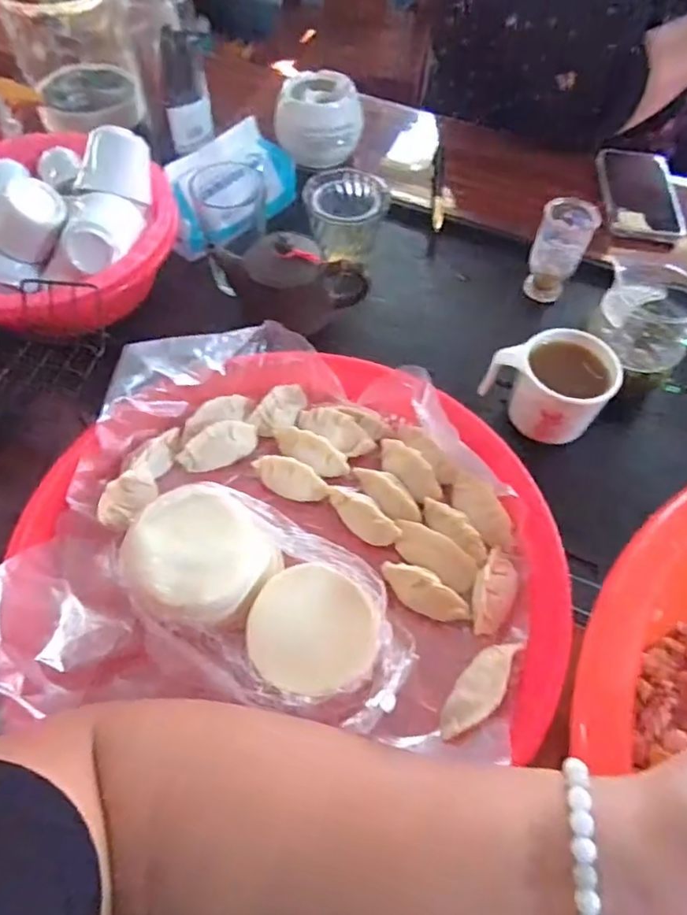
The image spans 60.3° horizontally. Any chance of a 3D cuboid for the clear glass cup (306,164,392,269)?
[{"bbox_3d":[0.003,-0.239,0.607,0.079,0.074,0.078,-1,58,-3],"label":"clear glass cup"}]

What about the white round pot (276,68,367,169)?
[{"bbox_3d":[-0.025,-0.389,0.687,0.087,0.069,0.081,1,58,-2],"label":"white round pot"}]

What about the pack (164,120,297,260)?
[{"bbox_3d":[-0.125,-0.281,0.630,0.089,0.061,0.168,24,60,12],"label":"pack"}]

